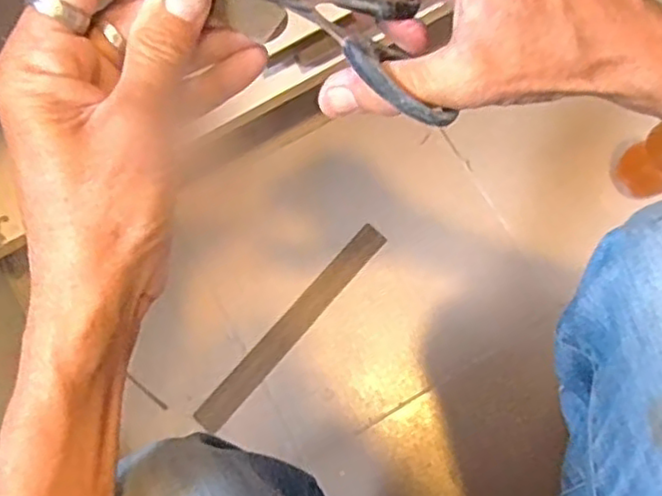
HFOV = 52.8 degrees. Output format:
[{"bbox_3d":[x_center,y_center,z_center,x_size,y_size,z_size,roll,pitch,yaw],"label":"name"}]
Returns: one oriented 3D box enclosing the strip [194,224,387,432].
[{"bbox_3d":[-0.040,0.077,0.676,0.032,0.008,0.257,38,79,21],"label":"strip"}]

